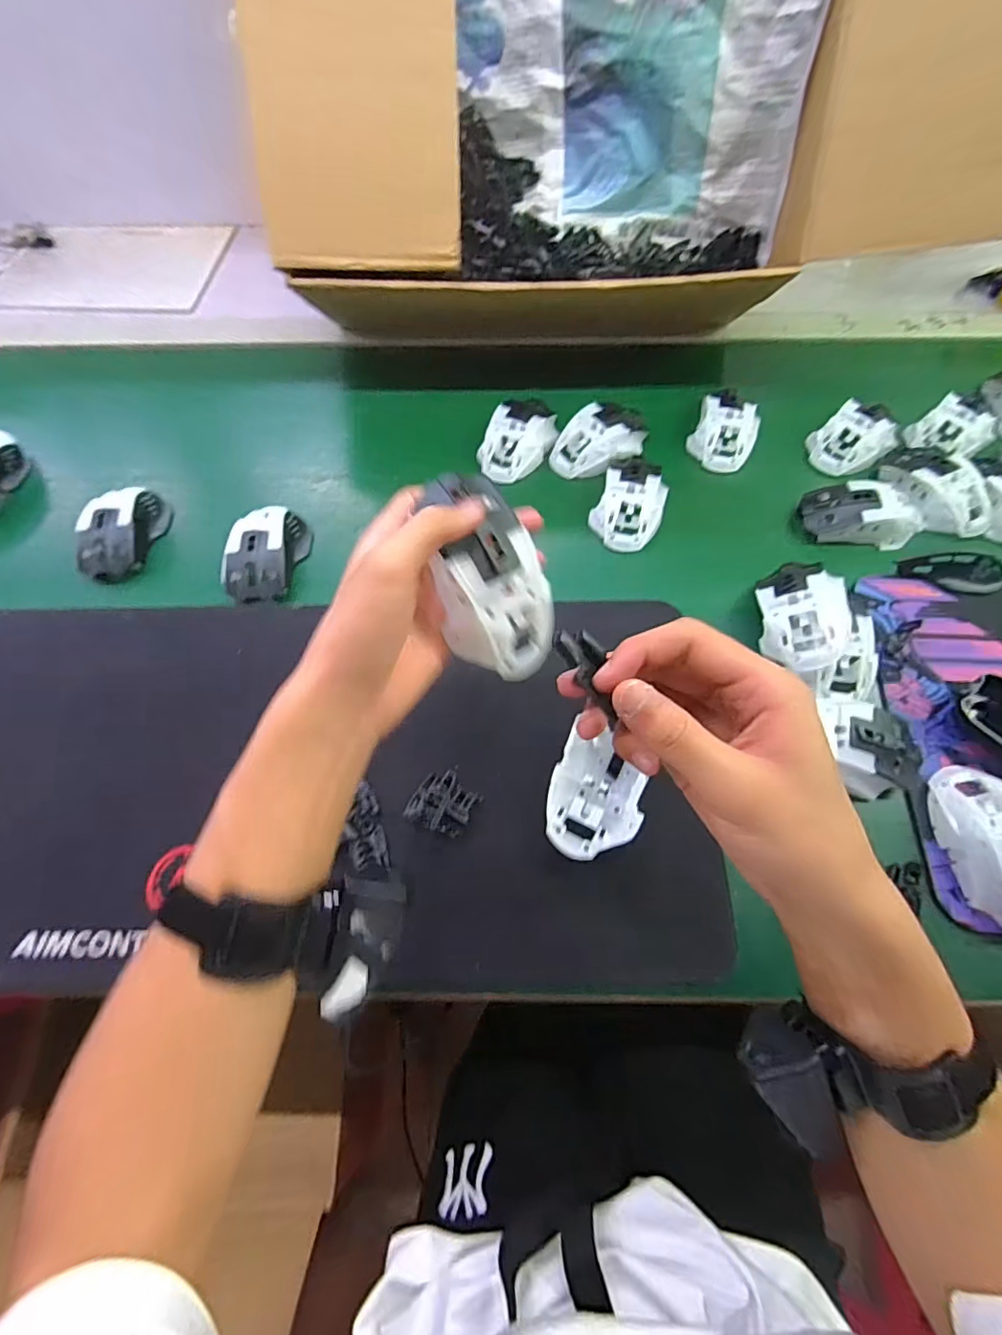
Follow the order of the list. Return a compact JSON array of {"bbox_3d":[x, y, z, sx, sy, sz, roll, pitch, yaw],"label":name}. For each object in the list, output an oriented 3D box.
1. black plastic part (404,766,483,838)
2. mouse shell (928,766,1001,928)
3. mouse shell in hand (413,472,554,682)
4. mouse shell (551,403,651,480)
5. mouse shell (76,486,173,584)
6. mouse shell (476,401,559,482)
[{"bbox_3d":[-0.041,0.103,0.420,0.044,0.027,0.047,24,66,12],"label":"black plastic part"},{"bbox_3d":[0.350,0.127,0.383,0.061,0.037,0.112,-15,64,-7],"label":"mouse shell"},{"bbox_3d":[-0.007,-0.049,0.309,0.058,0.038,0.119,-31,110,-27],"label":"mouse shell in hand"},{"bbox_3d":[0.105,-0.246,0.585,0.107,0.031,0.067,-29,67,-13],"label":"mouse shell"},{"bbox_3d":[-0.375,-0.136,0.541,0.068,0.032,0.100,-2,64,-1],"label":"mouse shell"},{"bbox_3d":[0.018,-0.247,0.587,0.061,0.034,0.099,31,68,14],"label":"mouse shell"}]

